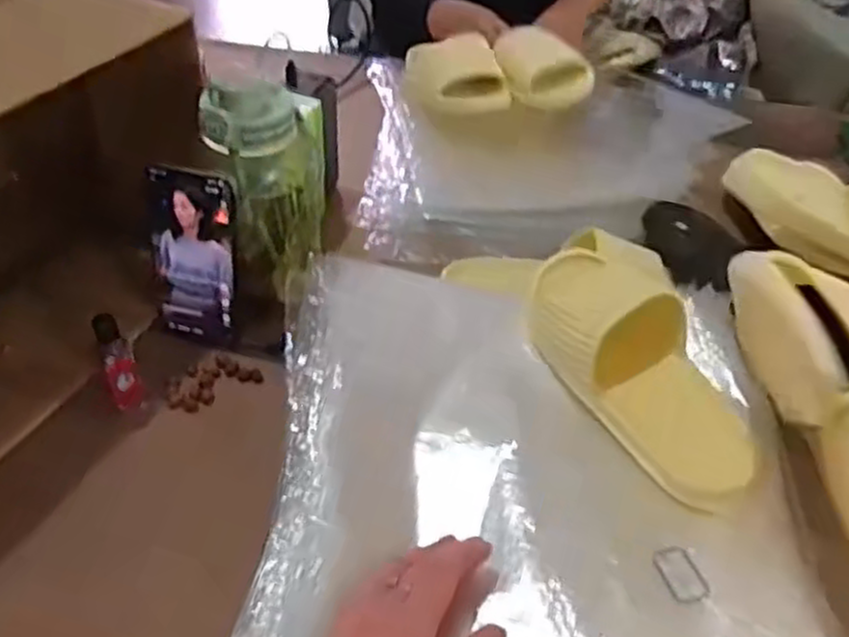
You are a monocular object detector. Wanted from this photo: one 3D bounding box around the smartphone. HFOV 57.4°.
[{"bbox_3d":[-0.189,-0.048,0.636,0.068,0.161,0.014,11,34,3],"label":"smartphone"}]

